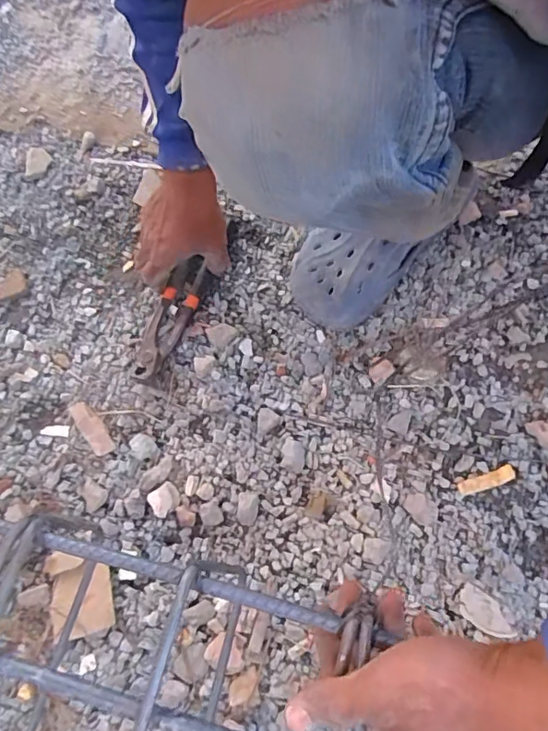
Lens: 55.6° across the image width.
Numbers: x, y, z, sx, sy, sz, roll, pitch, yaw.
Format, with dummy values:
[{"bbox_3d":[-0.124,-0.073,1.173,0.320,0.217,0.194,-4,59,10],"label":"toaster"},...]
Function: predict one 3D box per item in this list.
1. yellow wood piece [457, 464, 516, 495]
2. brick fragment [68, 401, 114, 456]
[{"bbox_3d":[0.209,0.113,0.509,0.056,0.005,0.015,-18,69,-6],"label":"yellow wood piece"},{"bbox_3d":[-0.193,0.065,0.549,0.020,0.006,0.068,-36,71,-12],"label":"brick fragment"}]

